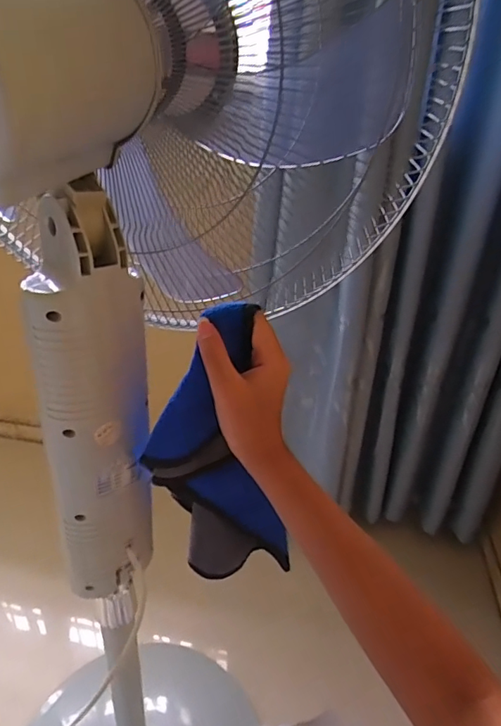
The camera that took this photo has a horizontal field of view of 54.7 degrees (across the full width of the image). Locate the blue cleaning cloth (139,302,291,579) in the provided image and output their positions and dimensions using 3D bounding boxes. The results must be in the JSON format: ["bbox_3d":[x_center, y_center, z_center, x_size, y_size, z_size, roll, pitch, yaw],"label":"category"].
[{"bbox_3d":[-0.028,0.095,0.437,0.113,0.315,0.031,-4,36,0],"label":"blue cleaning cloth"}]

